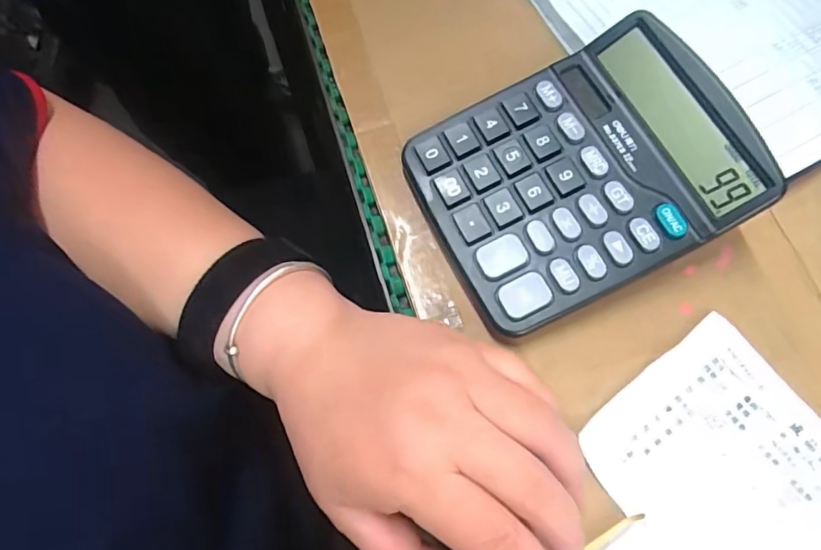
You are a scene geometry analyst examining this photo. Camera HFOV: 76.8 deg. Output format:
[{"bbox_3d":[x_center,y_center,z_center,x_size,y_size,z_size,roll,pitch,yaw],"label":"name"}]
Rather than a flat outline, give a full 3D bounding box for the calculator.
[{"bbox_3d":[0.080,-0.051,0.247,0.140,0.040,0.113,-24,74,-9],"label":"calculator"}]

